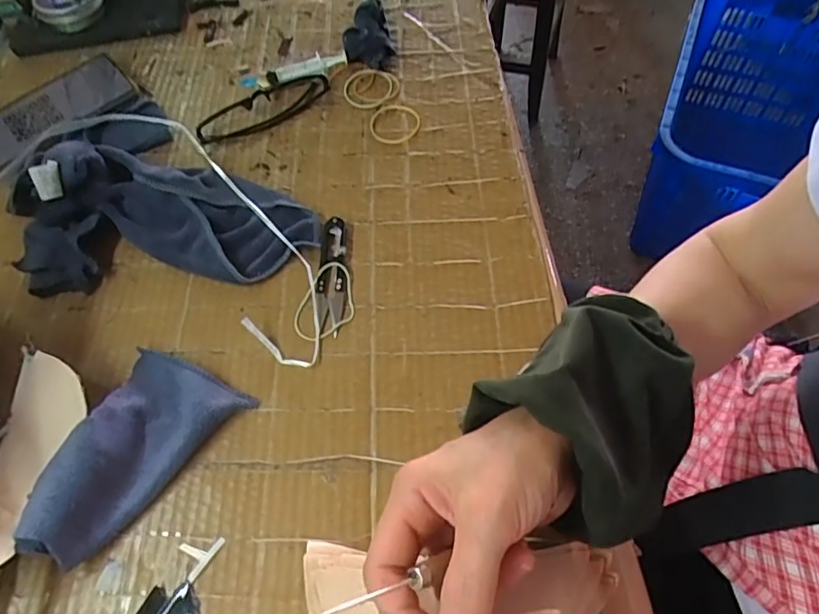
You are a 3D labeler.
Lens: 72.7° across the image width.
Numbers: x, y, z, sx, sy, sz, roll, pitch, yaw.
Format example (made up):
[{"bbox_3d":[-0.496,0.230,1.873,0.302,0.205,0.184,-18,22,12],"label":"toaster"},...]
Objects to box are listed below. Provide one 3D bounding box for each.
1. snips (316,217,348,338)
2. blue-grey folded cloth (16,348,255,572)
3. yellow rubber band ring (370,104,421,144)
[{"bbox_3d":[-0.061,-0.027,0.438,0.023,0.009,0.100,-5,60,0],"label":"snips"},{"bbox_3d":[-0.185,0.090,0.360,0.084,0.041,0.134,25,65,17],"label":"blue-grey folded cloth"},{"bbox_3d":[-0.013,-0.171,0.518,0.046,0.004,0.049,-1,60,2],"label":"yellow rubber band ring"}]

